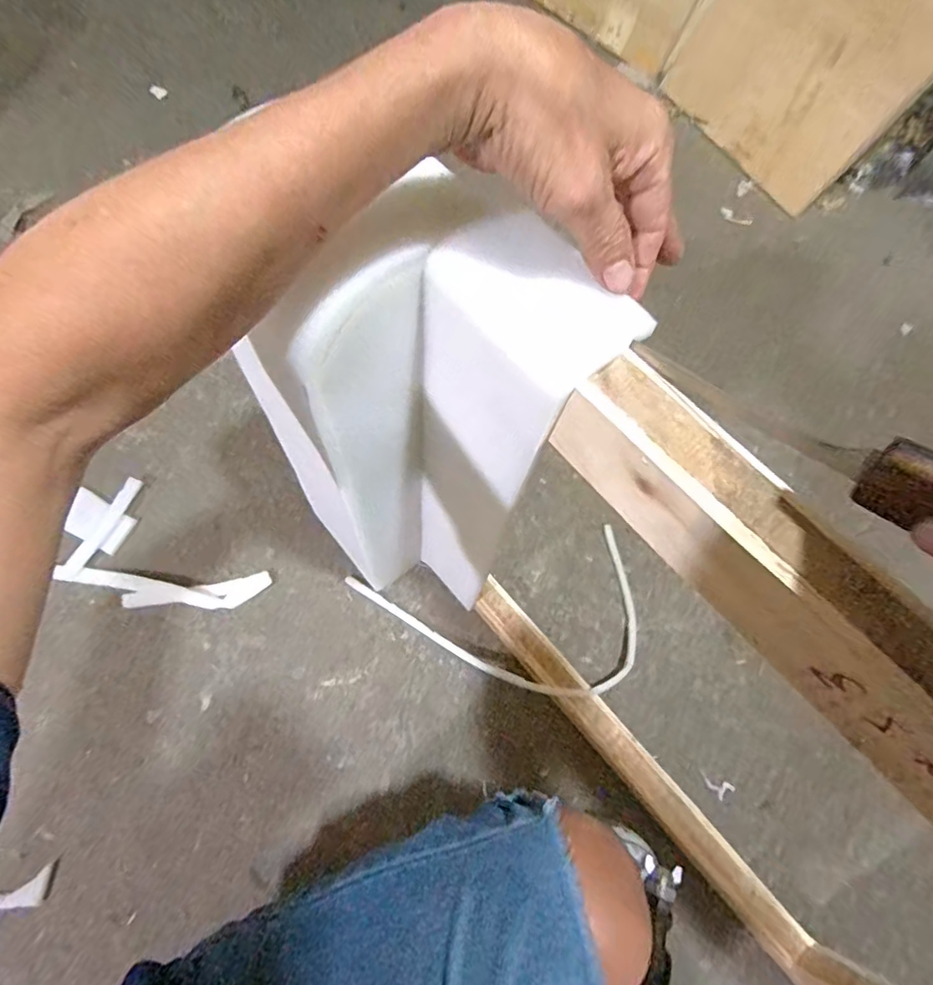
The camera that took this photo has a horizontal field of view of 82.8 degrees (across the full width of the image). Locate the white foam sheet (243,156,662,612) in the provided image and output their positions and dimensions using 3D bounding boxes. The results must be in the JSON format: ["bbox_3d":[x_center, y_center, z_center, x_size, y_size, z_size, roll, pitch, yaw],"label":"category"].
[{"bbox_3d":[-0.043,-0.016,0.465,0.159,0.468,0.104,13,63,-8],"label":"white foam sheet"}]

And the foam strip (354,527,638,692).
[{"bbox_3d":[0.053,0.181,0.727,0.397,0.042,0.223,-11,67,-8],"label":"foam strip"}]

